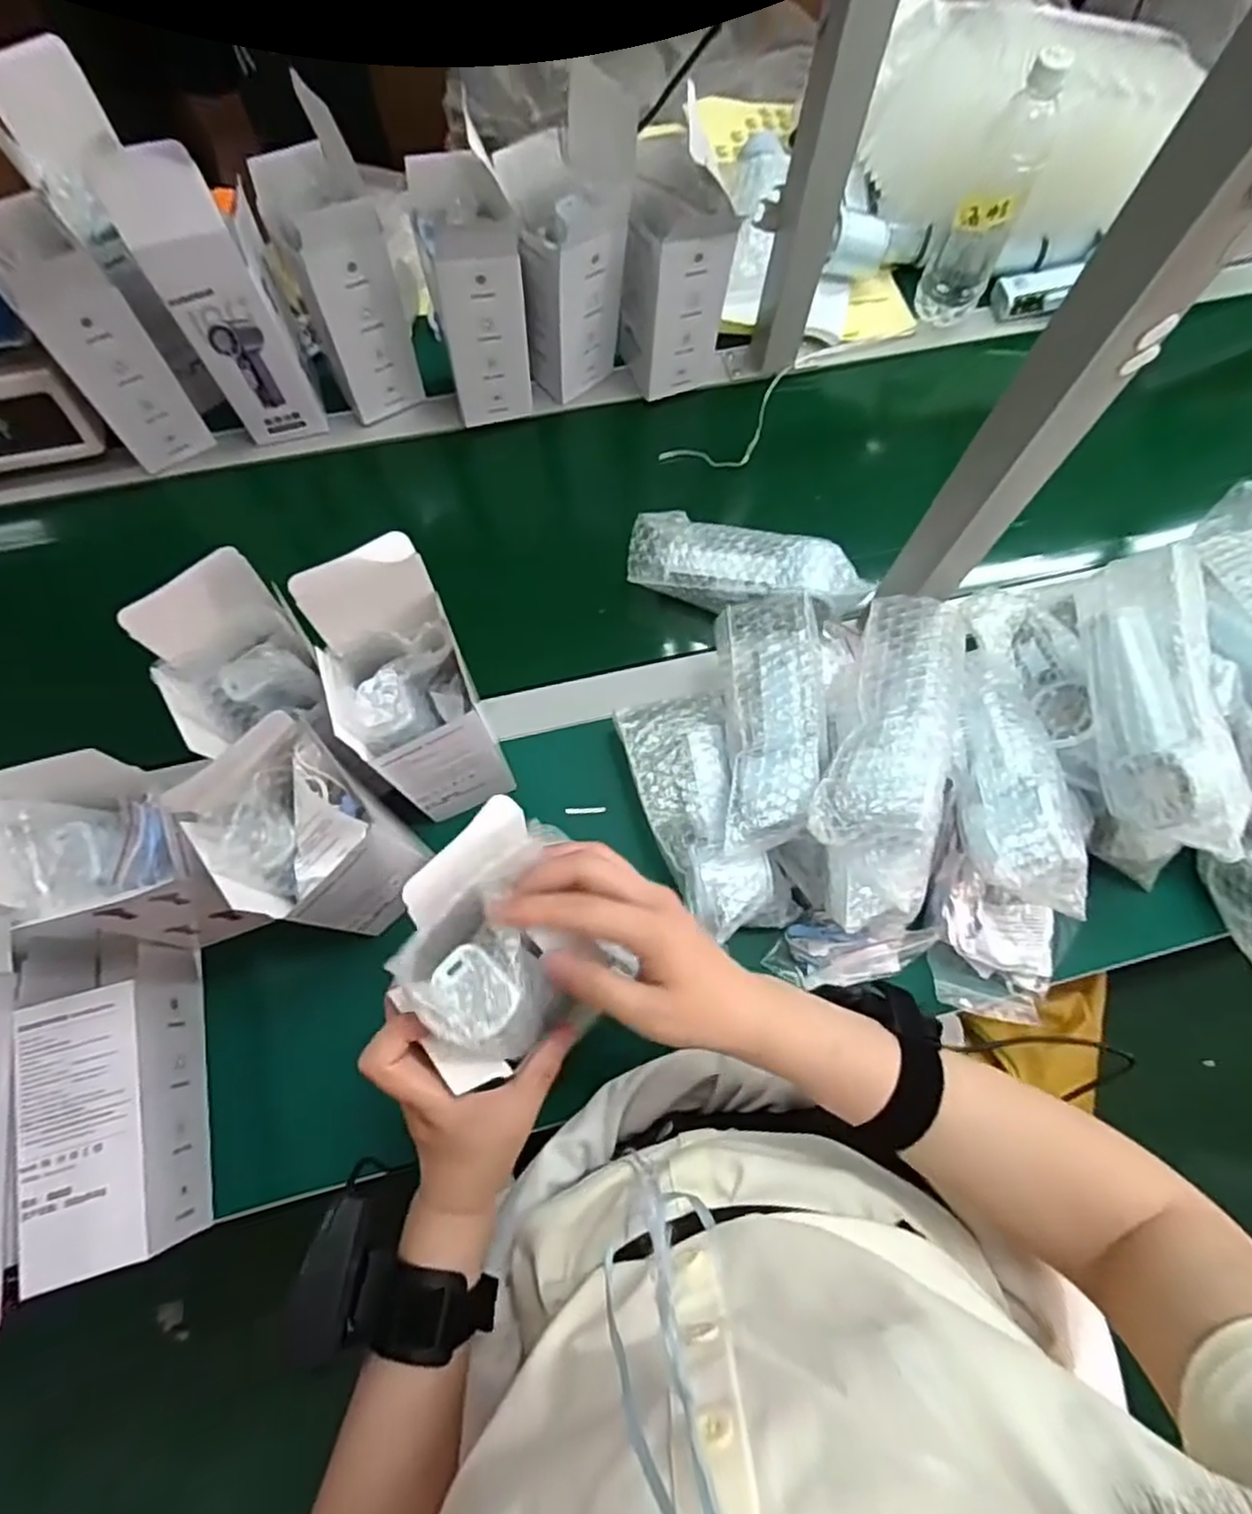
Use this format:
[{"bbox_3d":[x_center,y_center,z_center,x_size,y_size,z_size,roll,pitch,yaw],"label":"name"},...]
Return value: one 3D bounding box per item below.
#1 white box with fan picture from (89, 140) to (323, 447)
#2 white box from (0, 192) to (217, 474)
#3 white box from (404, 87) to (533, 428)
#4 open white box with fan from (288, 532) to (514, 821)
[{"bbox_3d":[-0.336,-0.391,0.592,0.084,0.242,0.073,-19,73,-8],"label":"white box with fan picture"},{"bbox_3d":[-0.452,-0.353,0.596,0.073,0.189,0.081,-40,77,-13],"label":"white box"},{"bbox_3d":[-0.136,-0.415,0.627,0.083,0.197,0.089,-9,72,-5],"label":"white box"},{"bbox_3d":[-0.138,-0.030,0.466,0.076,0.232,0.095,-17,73,-7],"label":"open white box with fan"}]

